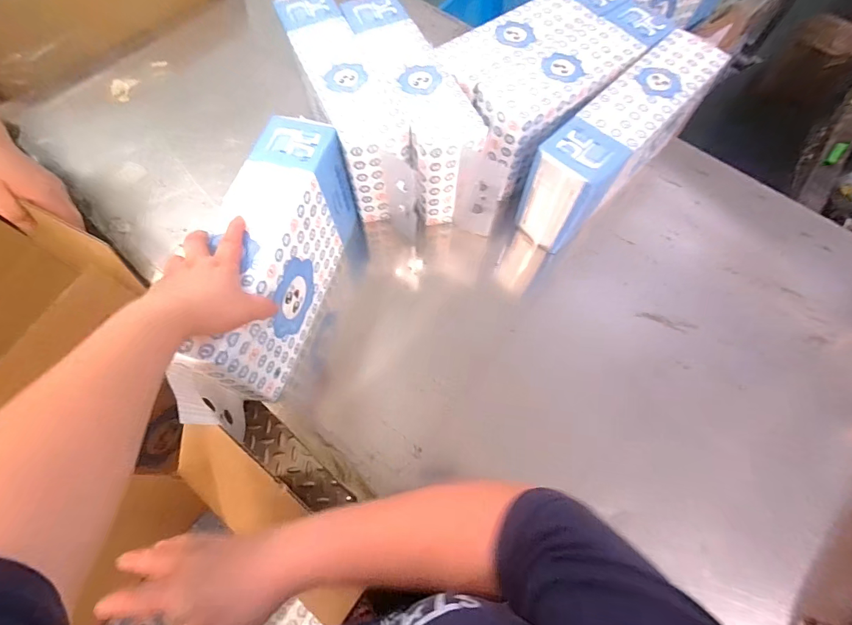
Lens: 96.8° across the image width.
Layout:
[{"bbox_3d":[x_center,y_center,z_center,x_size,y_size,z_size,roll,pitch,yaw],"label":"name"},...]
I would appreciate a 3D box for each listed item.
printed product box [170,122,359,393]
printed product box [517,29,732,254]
[{"bbox_3d":[-0.181,-0.065,0.478,0.094,0.151,0.319,9,67,4],"label":"printed product box"},{"bbox_3d":[0.280,-0.248,0.561,0.313,0.152,0.086,-42,73,-16],"label":"printed product box"}]

